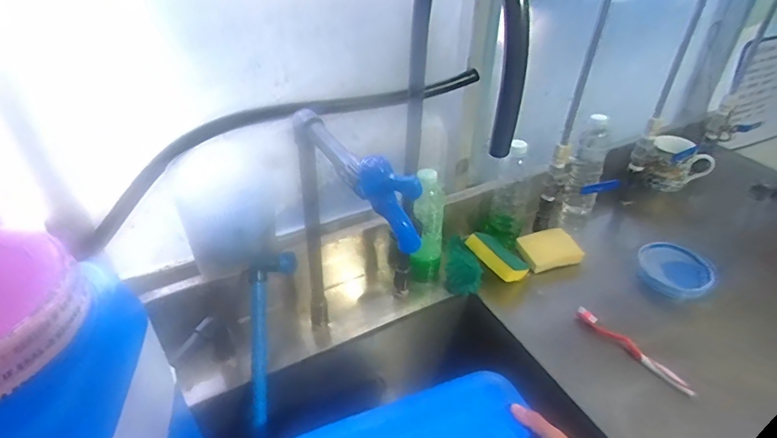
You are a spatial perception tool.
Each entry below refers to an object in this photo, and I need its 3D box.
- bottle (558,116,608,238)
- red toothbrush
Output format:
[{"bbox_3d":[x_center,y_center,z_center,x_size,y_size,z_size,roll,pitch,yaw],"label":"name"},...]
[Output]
[{"bbox_3d":[0.390,-0.087,0.950,0.061,0.217,0.064,17,39,20],"label":"bottle"},{"bbox_3d":[0.366,0.193,0.710,0.025,0.018,0.182,-24,43,-30],"label":"red toothbrush"}]

